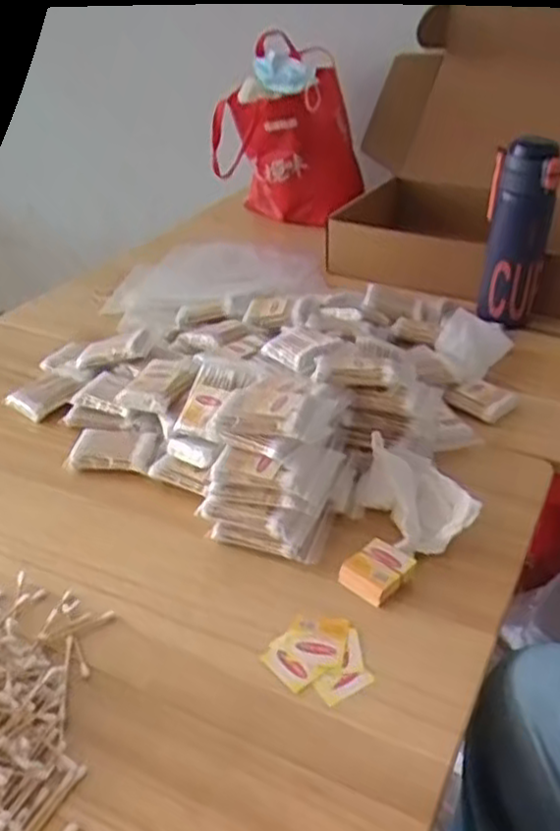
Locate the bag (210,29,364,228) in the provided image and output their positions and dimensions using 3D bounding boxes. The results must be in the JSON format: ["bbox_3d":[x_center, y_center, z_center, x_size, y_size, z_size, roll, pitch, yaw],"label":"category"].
[{"bbox_3d":[0.013,-0.493,1.333,0.247,0.284,0.186,6,30,9],"label":"bag"}]

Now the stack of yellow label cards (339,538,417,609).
[{"bbox_3d":[0.076,0.123,0.589,0.042,0.023,0.045,23,39,32],"label":"stack of yellow label cards"}]

